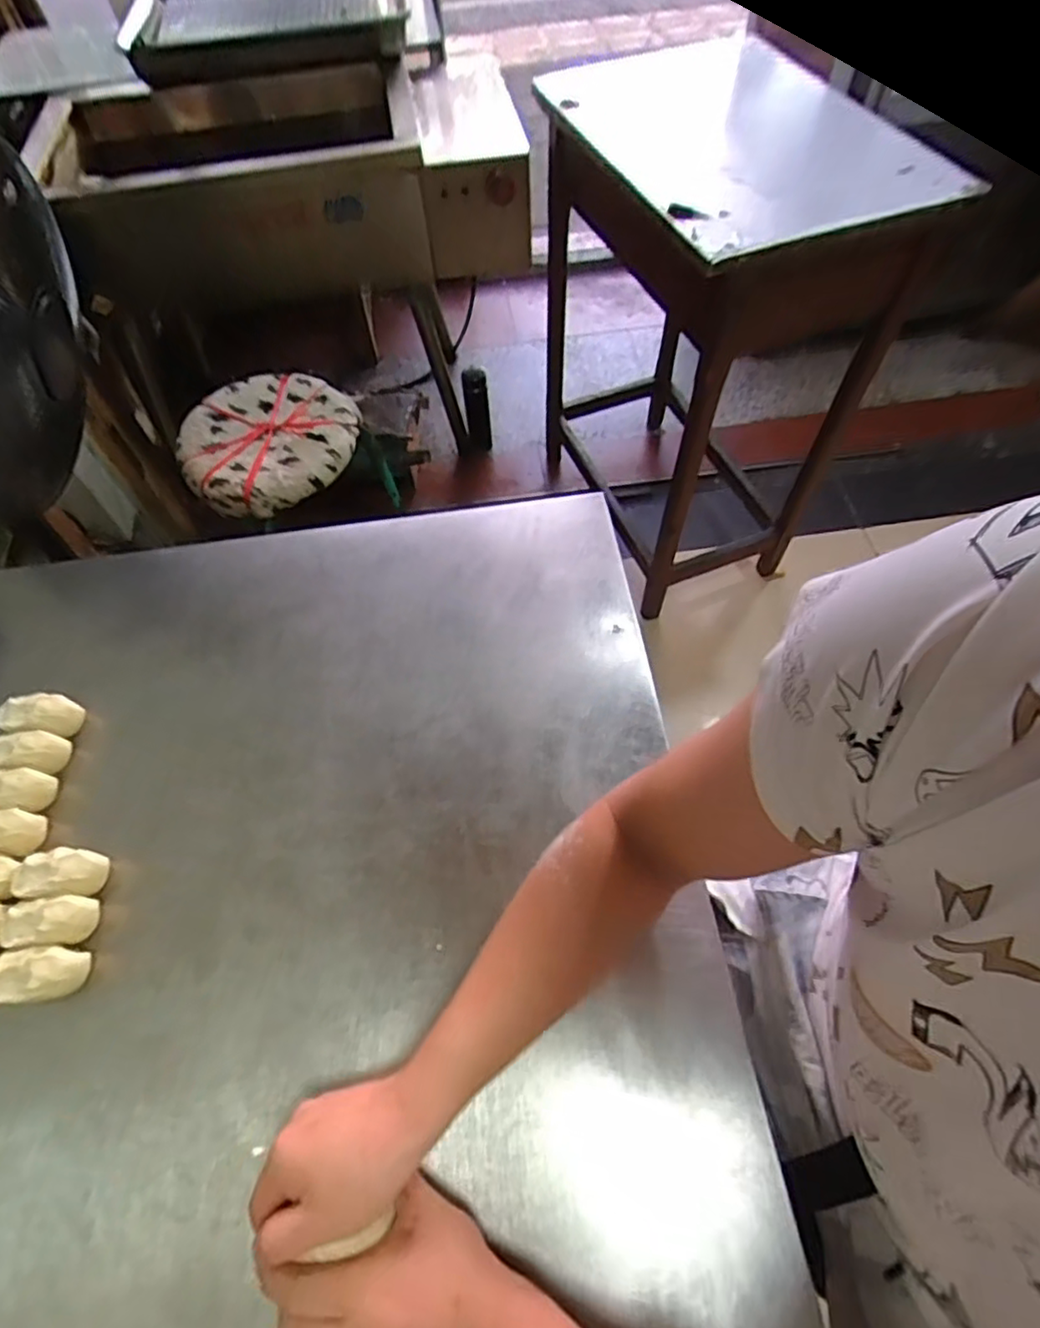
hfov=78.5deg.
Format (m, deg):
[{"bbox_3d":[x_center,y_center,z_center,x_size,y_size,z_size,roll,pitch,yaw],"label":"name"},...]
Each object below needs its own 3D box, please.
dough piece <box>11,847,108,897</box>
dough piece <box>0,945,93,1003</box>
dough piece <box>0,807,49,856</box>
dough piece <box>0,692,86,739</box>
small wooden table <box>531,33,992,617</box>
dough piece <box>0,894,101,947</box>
[{"bbox_3d":[-0.416,0.195,0.585,0.075,0.048,0.042,-2,62,2],"label":"dough piece"},{"bbox_3d":[-0.406,0.268,0.547,0.074,0.046,0.043,-3,62,2],"label":"dough piece"},{"bbox_3d":[-0.493,0.165,0.610,0.076,0.051,0.041,-2,62,2],"label":"dough piece"},{"bbox_3d":[-0.499,0.054,0.666,0.077,0.046,0.047,3,63,5],"label":"dough piece"},{"bbox_3d":[0.333,-0.576,1.184,0.480,0.739,0.583,-23,61,-10],"label":"small wooden table"},{"bbox_3d":[-0.412,0.230,0.565,0.078,0.051,0.040,-6,62,0],"label":"dough piece"}]

